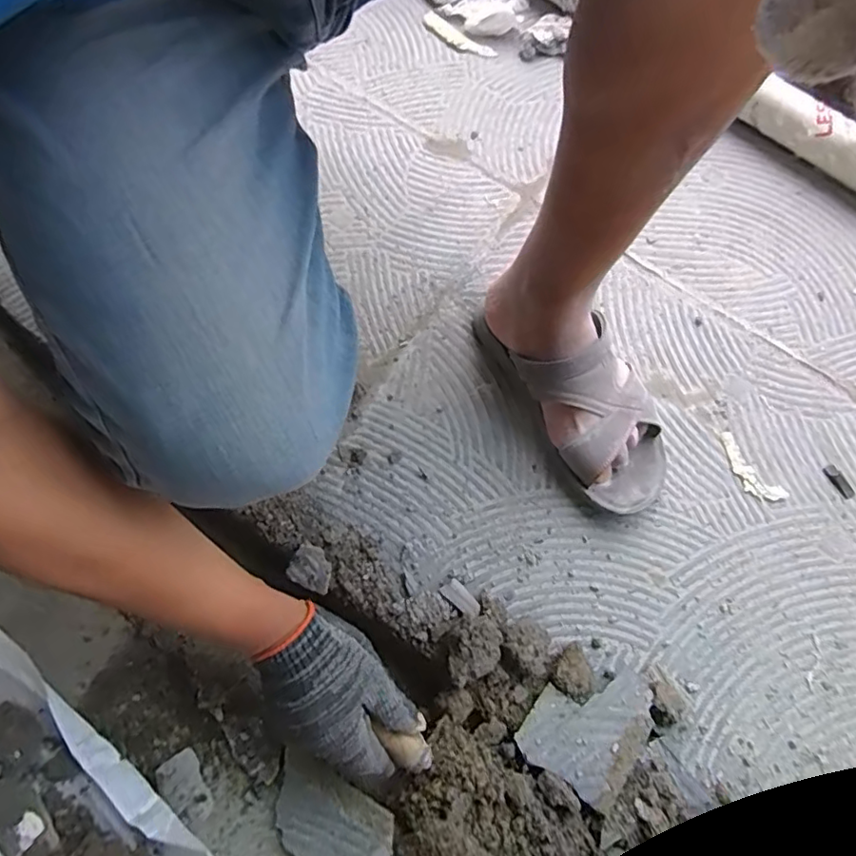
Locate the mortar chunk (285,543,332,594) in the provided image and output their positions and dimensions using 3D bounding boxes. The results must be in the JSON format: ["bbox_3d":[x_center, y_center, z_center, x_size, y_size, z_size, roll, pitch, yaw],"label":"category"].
[{"bbox_3d":[-0.107,0.129,0.541,0.038,0.020,0.036,22,73,8],"label":"mortar chunk"}]

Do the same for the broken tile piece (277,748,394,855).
[{"bbox_3d":[-0.082,0.319,0.461,0.107,0.006,0.077,16,80,26],"label":"broken tile piece"}]

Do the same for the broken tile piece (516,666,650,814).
[{"bbox_3d":[0.135,0.245,0.490,0.085,0.008,0.107,30,63,23],"label":"broken tile piece"}]

